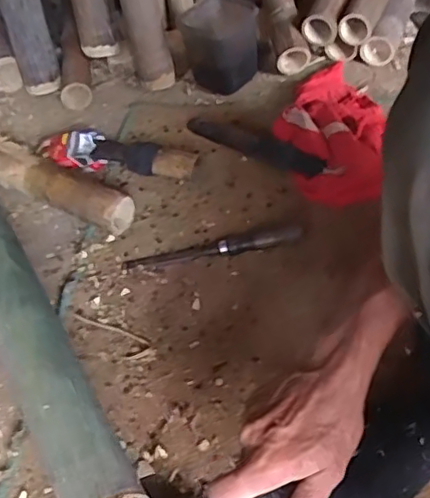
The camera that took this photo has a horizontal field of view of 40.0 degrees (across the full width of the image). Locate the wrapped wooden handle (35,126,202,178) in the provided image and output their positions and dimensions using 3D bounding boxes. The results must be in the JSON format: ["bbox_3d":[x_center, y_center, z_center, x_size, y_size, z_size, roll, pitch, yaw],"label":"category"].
[{"bbox_3d":[-0.152,-0.152,0.924,0.270,0.041,0.086,10,50,17],"label":"wrapped wooden handle"}]

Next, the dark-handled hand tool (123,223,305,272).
[{"bbox_3d":[-0.005,-0.005,0.776,0.232,0.026,0.029,-8,47,2],"label":"dark-handled hand tool"}]

